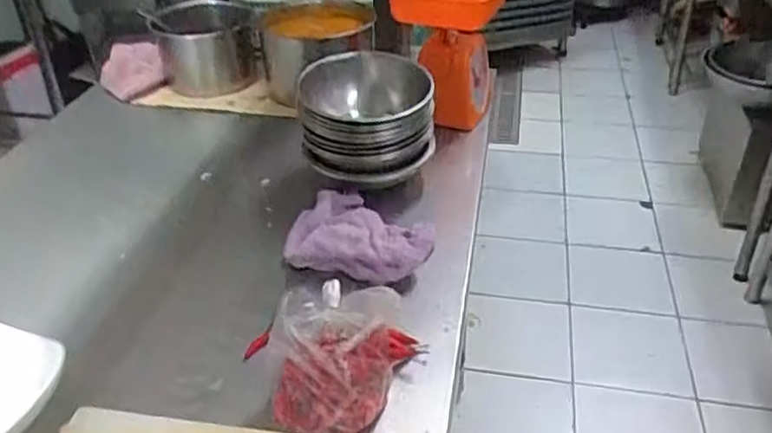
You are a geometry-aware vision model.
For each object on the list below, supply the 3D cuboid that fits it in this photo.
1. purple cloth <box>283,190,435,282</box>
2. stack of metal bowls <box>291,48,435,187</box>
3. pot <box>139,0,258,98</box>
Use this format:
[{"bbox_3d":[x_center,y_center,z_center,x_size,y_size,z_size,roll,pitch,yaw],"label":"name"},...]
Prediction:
[{"bbox_3d":[-0.032,0.016,0.786,0.165,0.046,0.139,15,38,22],"label":"purple cloth"},{"bbox_3d":[-0.019,-0.141,0.905,0.162,0.130,0.168,1,35,3],"label":"stack of metal bowls"},{"bbox_3d":[-0.298,-0.283,1.131,0.165,0.123,0.196,-17,38,-21],"label":"pot"}]

